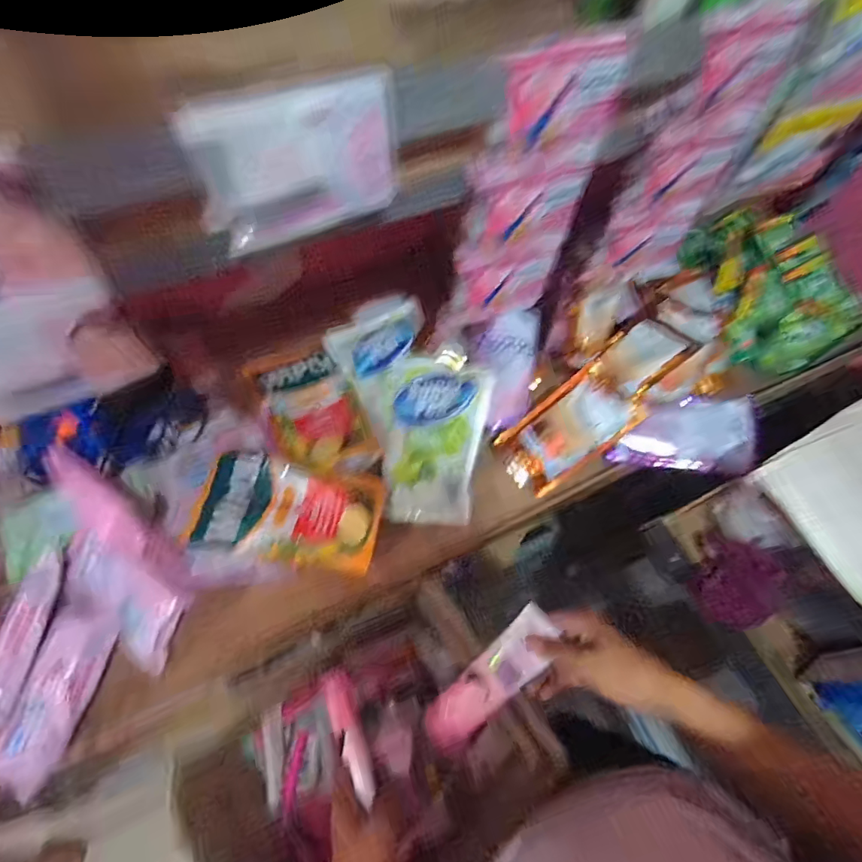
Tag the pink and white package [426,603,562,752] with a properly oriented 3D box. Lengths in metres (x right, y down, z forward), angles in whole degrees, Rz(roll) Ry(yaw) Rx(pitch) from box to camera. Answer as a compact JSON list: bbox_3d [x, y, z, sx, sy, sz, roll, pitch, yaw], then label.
[{"bbox_3d":[0.062,0.252,0.485,0.049,0.018,0.164,42,89,17],"label":"pink and white package"}]

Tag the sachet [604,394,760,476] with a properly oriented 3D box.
[{"bbox_3d":[0.360,0.003,0.682,0.188,0.036,0.103,4,94,12],"label":"sachet"}]

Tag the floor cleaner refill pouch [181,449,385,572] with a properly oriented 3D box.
[{"bbox_3d":[-0.177,0.095,0.598,0.220,0.025,0.120,9,62,1],"label":"floor cleaner refill pouch"}]

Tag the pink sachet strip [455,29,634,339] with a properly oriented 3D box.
[{"bbox_3d":[0.082,-0.189,0.405,0.113,0.223,0.030,-31,68,-18],"label":"pink sachet strip"}]

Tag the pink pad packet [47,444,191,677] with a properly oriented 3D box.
[{"bbox_3d":[-0.346,0.135,0.544,0.089,0.030,0.263,-26,91,-16],"label":"pink pad packet"}]

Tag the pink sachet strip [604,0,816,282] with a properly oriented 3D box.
[{"bbox_3d":[0.247,-0.252,0.463,0.134,0.251,0.041,-31,68,-18],"label":"pink sachet strip"}]

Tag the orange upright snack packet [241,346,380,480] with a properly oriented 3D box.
[{"bbox_3d":[-0.176,-0.040,0.698,0.127,0.025,0.255,-24,56,-16],"label":"orange upright snack packet"}]

